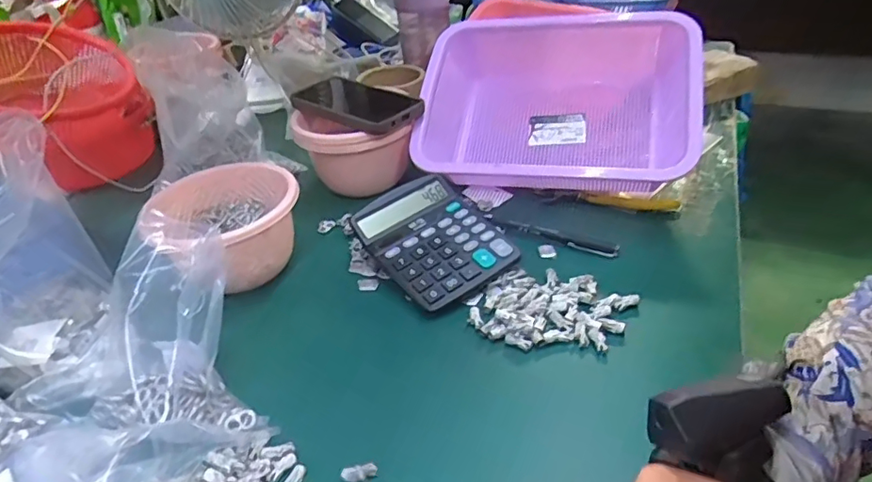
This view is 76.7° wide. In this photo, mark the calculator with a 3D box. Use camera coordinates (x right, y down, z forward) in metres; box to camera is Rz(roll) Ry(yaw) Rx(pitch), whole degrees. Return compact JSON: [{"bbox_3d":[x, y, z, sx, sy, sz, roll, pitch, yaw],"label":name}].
[{"bbox_3d":[-0.004,-0.004,0.561,0.118,0.040,0.153,-28,41,-28],"label":"calculator"}]

